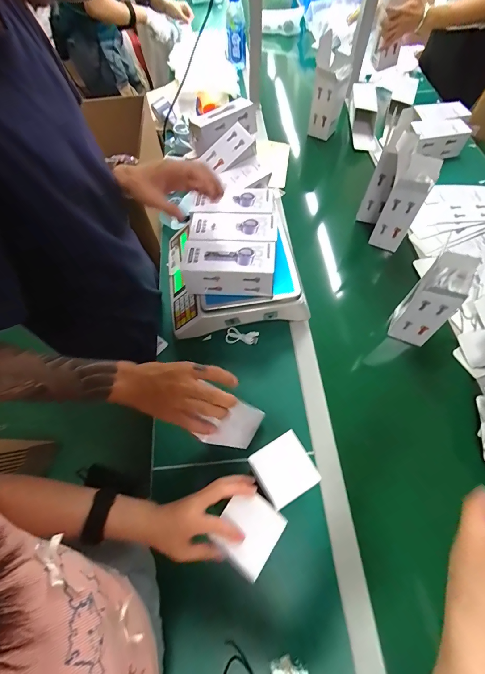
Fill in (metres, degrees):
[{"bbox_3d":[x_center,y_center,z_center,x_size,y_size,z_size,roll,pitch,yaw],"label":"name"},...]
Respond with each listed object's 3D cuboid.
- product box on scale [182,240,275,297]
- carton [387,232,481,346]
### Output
[{"bbox_3d":[-0.023,-0.125,0.564,0.160,0.071,0.083,4,63,4],"label":"product box on scale"},{"bbox_3d":[0.360,-0.067,0.587,0.082,0.187,0.076,31,68,16],"label":"carton"}]

